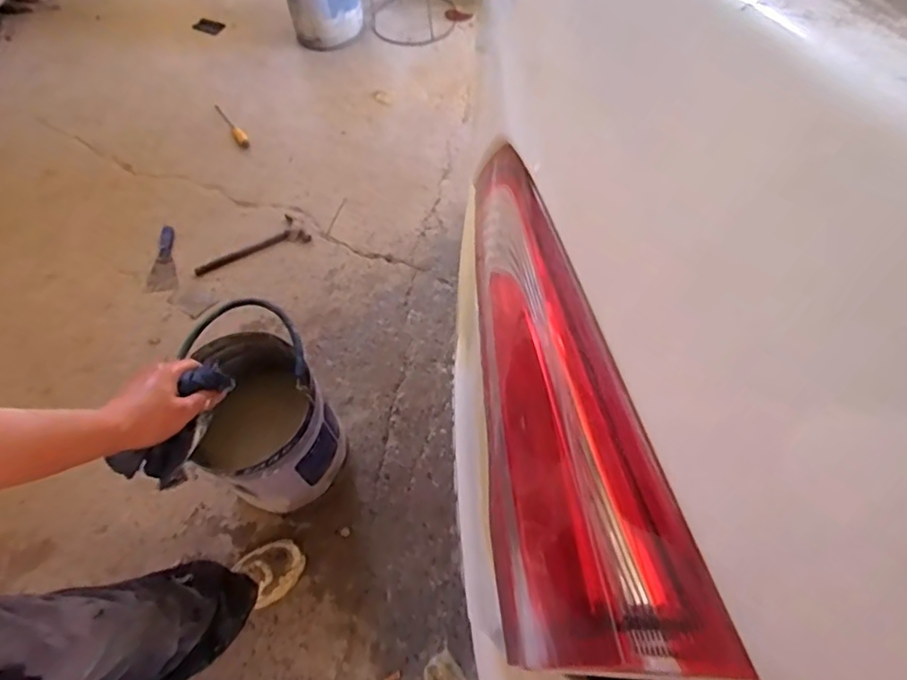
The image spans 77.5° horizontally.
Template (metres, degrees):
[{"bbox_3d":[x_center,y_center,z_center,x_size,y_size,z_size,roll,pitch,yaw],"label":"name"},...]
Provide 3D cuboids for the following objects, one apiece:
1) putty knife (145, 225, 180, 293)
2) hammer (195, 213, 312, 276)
[{"bbox_3d":[-0.820,-0.227,1.592,0.084,0.030,0.224,-12,60,-3],"label":"putty knife"},{"bbox_3d":[-0.567,-0.266,1.586,0.323,0.023,0.110,-20,61,-8],"label":"hammer"}]

